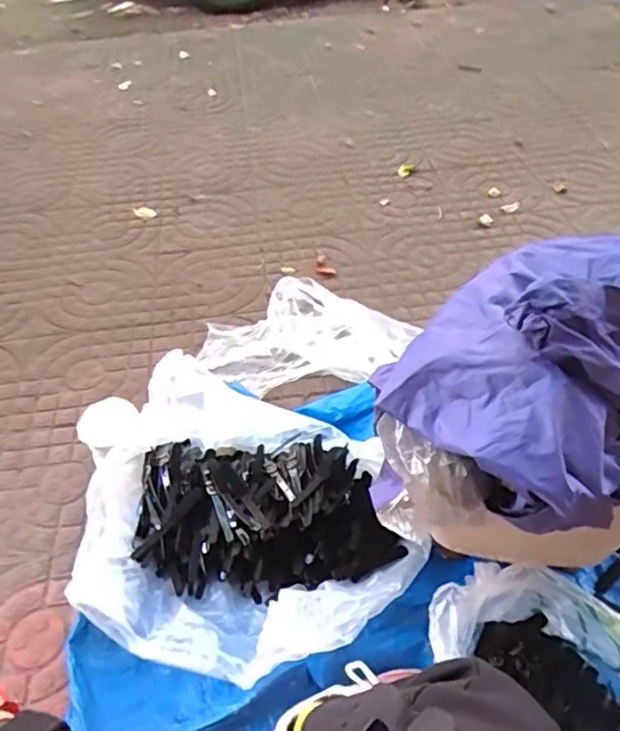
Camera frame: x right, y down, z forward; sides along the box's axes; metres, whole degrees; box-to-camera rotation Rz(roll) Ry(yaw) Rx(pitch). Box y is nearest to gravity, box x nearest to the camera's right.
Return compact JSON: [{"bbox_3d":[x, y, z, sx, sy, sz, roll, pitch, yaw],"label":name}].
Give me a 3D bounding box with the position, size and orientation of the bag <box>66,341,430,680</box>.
[{"bbox_3d":[-0.119,0.209,0.854,0.512,0.102,0.410,24,53,23],"label":"bag"}]

